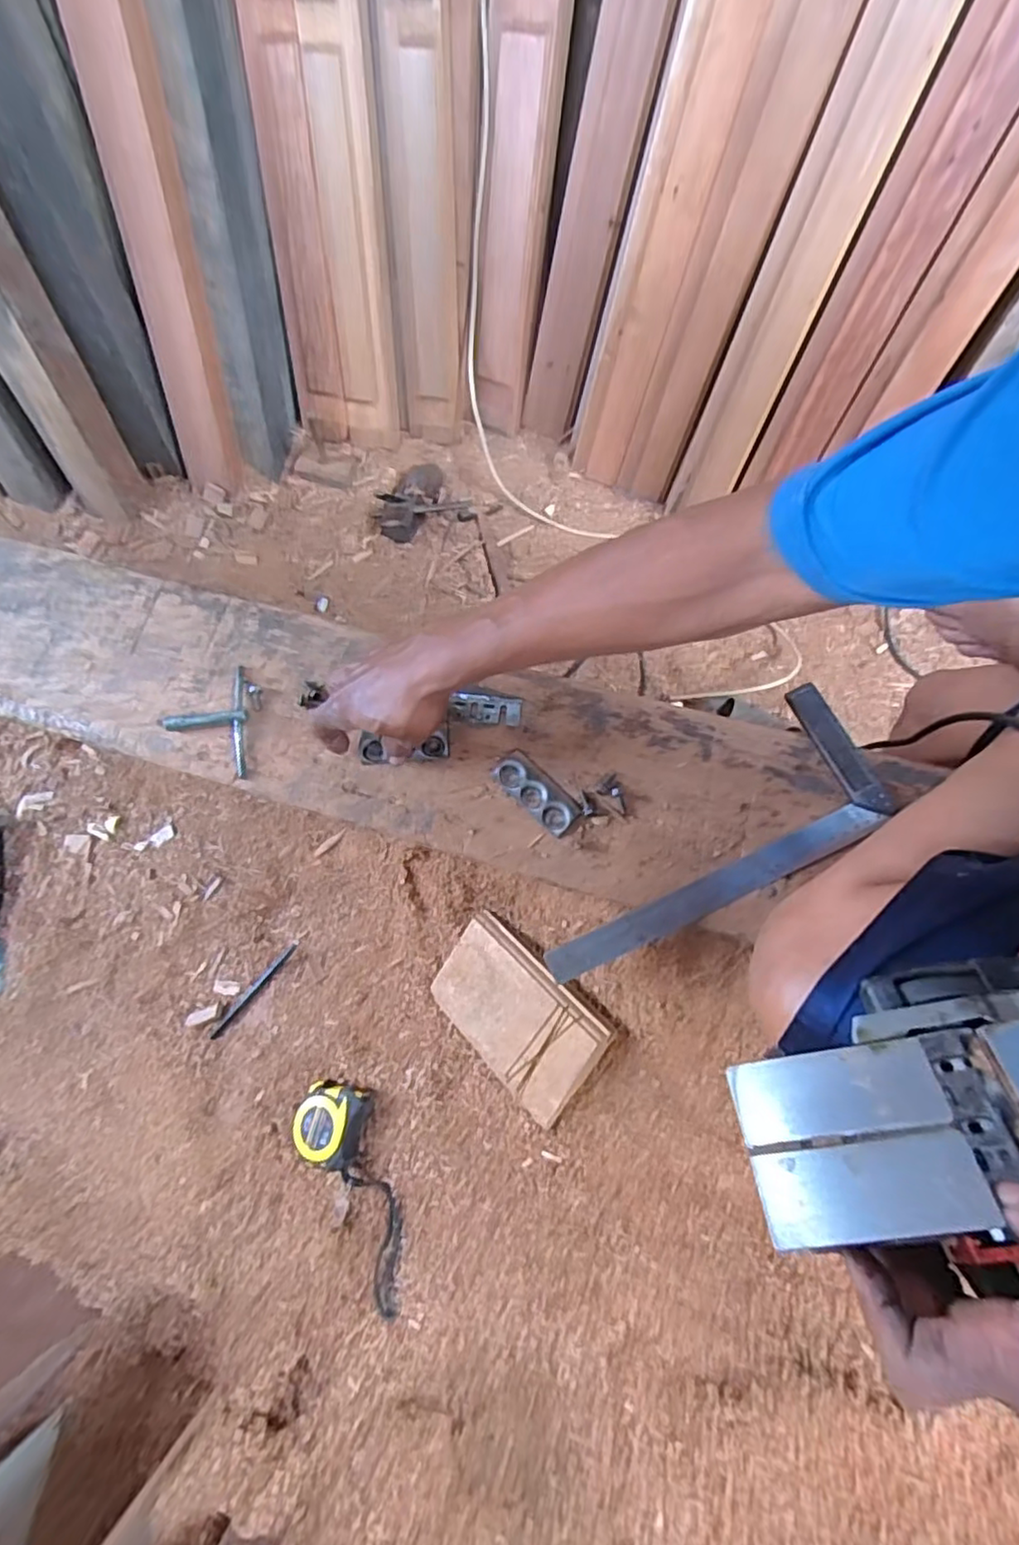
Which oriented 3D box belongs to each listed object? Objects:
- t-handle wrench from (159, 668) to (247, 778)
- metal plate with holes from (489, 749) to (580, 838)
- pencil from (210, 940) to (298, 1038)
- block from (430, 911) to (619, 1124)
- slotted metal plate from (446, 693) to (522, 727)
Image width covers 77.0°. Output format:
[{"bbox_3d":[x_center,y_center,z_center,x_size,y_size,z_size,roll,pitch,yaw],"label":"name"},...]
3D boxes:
[{"bbox_3d":[-0.279,-0.041,0.581,0.083,0.013,0.101,-10,73,-1],"label":"t-handle wrench"},{"bbox_3d":[0.023,0.017,0.546,0.033,0.010,0.084,-44,77,-10],"label":"metal plate with holes"},{"bbox_3d":[-0.282,0.239,0.707,0.012,0.015,0.132,41,79,13],"label":"pencil"},{"bbox_3d":[0.003,0.216,0.575,0.171,0.019,0.101,36,96,39],"label":"block"},{"bbox_3d":[-0.020,-0.055,0.562,0.061,0.015,0.026,3,73,3],"label":"slotted metal plate"}]

